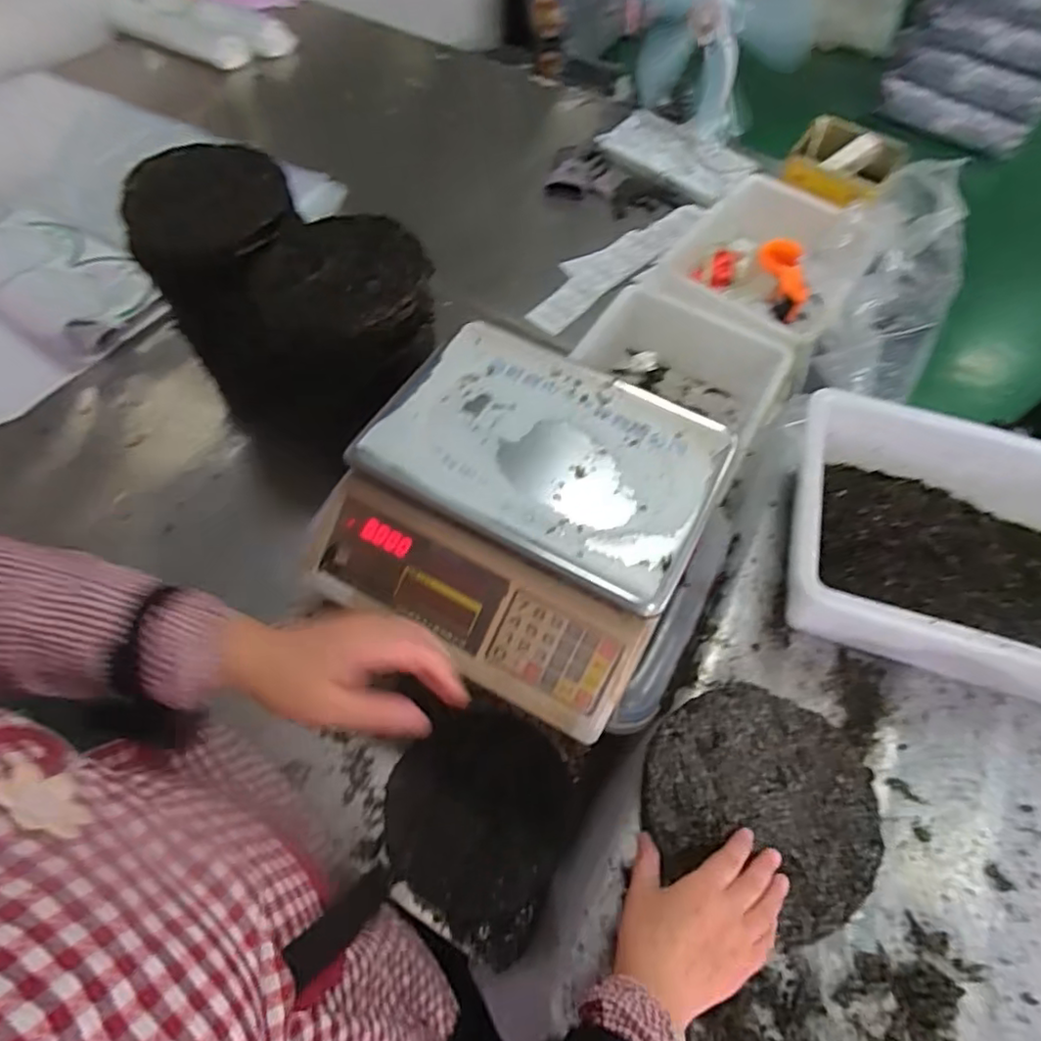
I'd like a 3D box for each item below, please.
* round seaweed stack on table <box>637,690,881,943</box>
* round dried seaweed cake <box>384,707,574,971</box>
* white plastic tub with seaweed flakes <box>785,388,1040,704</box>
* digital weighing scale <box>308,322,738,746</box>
[{"bbox_3d":[0.212,0.243,0.558,0.196,0.026,0.172,24,61,10],"label":"round seaweed stack on table"},{"bbox_3d":[-0.037,0.317,0.689,0.211,0.023,0.198,2,59,-3],"label":"round dried seaweed cake"},{"bbox_3d":[0.458,0.029,0.656,0.361,0.104,0.270,18,60,7],"label":"white plastic tub with seaweed flakes"},{"bbox_3d":[0.010,-0.007,0.625,0.338,0.099,0.320,25,61,11],"label":"digital weighing scale"}]

